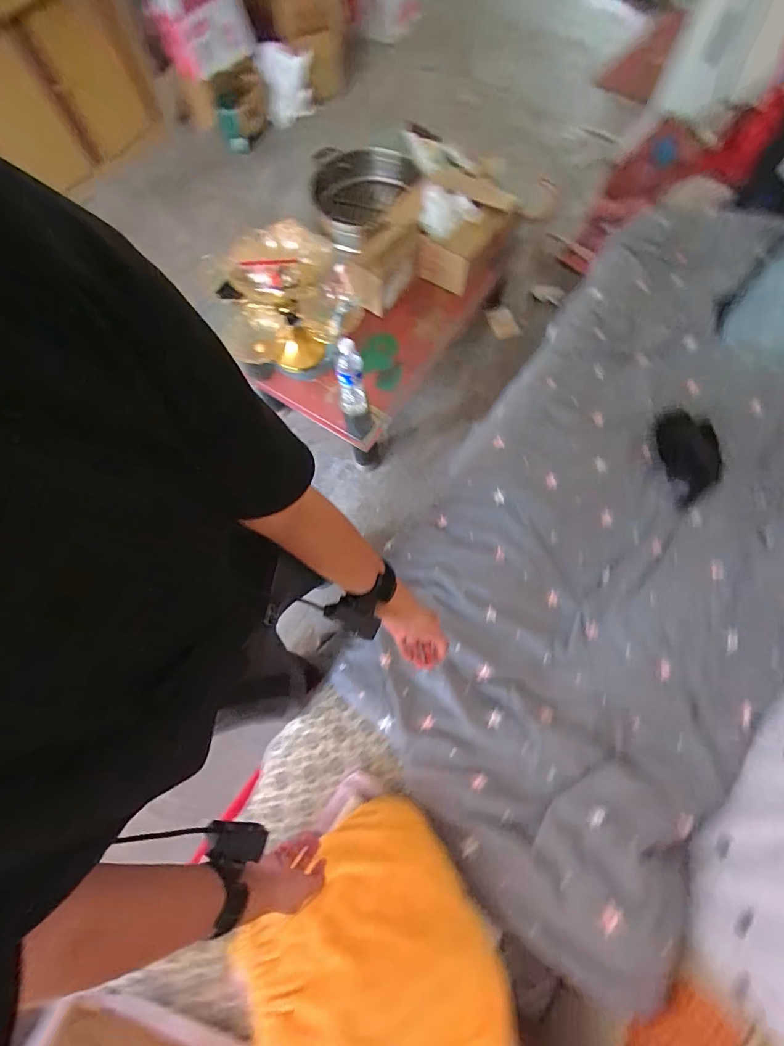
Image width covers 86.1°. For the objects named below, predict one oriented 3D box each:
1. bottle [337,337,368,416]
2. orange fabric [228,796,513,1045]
[{"bbox_3d":[-0.103,-0.352,1.071,0.068,0.249,0.065,-11,70,-2],"label":"bottle"},{"bbox_3d":[-0.038,0.710,0.690,0.351,0.128,0.354,-29,72,-9],"label":"orange fabric"}]

